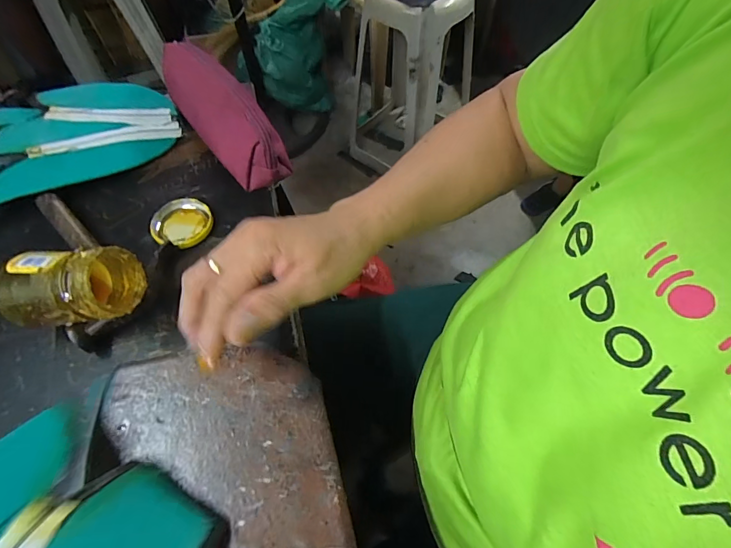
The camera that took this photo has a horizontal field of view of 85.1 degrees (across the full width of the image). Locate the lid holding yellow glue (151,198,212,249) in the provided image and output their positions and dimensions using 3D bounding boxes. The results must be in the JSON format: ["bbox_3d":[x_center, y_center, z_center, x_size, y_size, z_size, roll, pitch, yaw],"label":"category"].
[{"bbox_3d":[-0.189,-0.053,0.408,0.057,0.013,0.059,-5,60,-1],"label":"lid holding yellow glue"}]

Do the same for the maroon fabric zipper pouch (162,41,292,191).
[{"bbox_3d":[-0.160,-0.184,0.448,0.068,0.062,0.206,-34,65,-16],"label":"maroon fabric zipper pouch"}]

